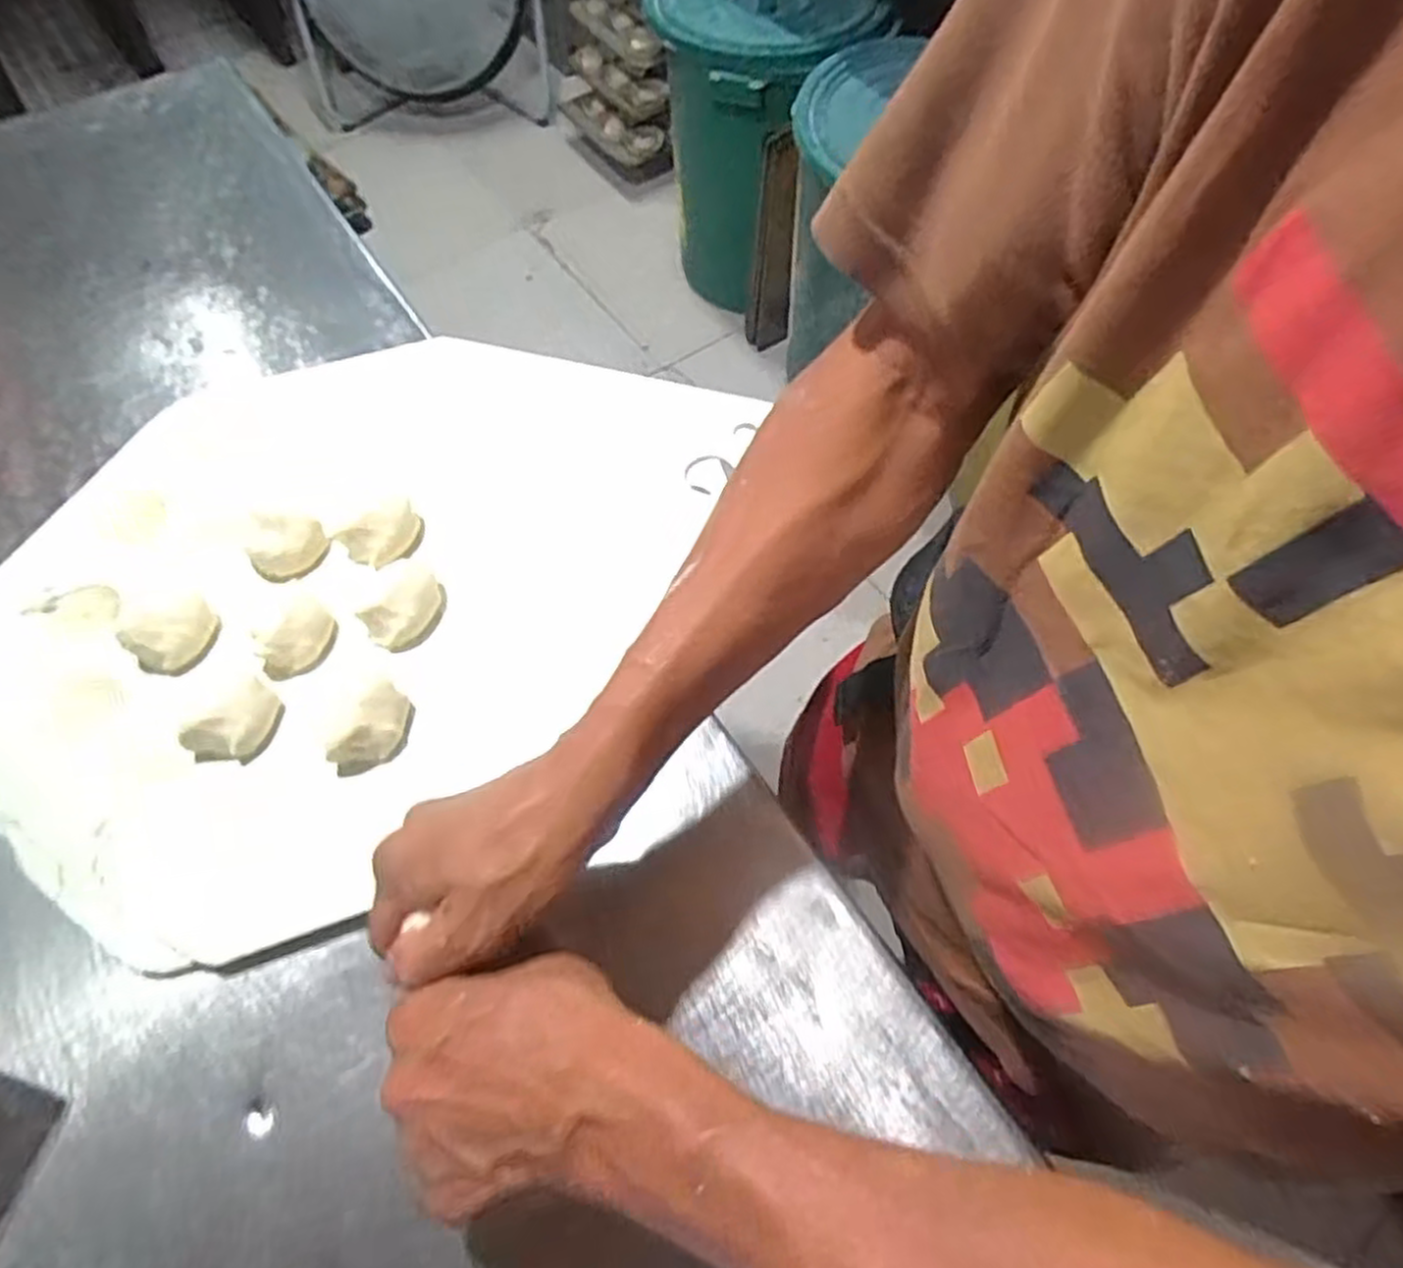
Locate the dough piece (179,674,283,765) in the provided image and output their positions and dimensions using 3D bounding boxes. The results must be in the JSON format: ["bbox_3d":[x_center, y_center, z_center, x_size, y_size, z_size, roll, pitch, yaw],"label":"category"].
[{"bbox_3d":[-0.259,0.051,0.437,0.028,0.029,0.050,32,65,13],"label":"dough piece"}]

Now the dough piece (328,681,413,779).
[{"bbox_3d":[-0.181,0.055,0.436,0.027,0.035,0.050,26,64,11],"label":"dough piece"}]

